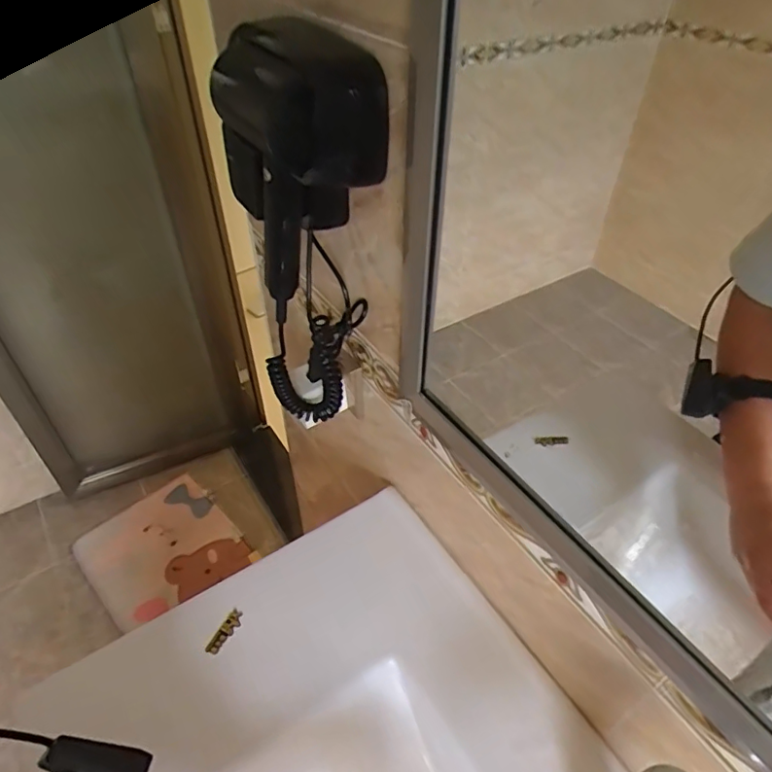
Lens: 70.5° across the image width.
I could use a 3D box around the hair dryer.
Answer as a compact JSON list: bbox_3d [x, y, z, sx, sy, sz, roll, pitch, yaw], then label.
[{"bbox_3d":[-0.078,-0.148,0.567,0.134,0.384,0.145,-8,44,-8],"label":"hair dryer"}]

